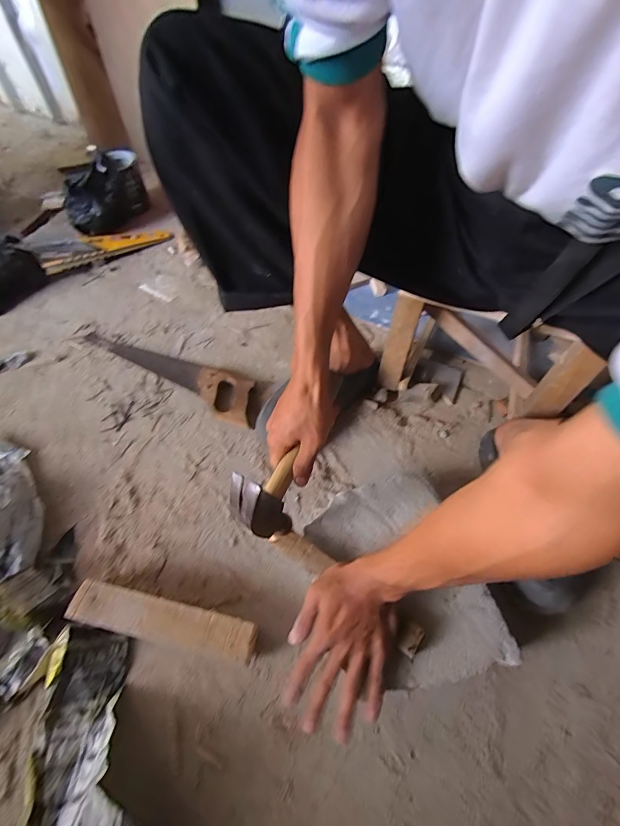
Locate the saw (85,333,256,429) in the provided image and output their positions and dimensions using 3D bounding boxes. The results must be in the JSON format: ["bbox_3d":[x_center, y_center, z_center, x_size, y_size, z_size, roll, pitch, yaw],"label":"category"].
[{"bbox_3d":[-0.276,-0.093,0.730,0.419,0.024,0.097,26,61,16],"label":"saw"}]

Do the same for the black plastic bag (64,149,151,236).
[{"bbox_3d":[-0.539,-0.597,0.981,0.103,0.154,0.248,17,59,11],"label":"black plastic bag"}]

